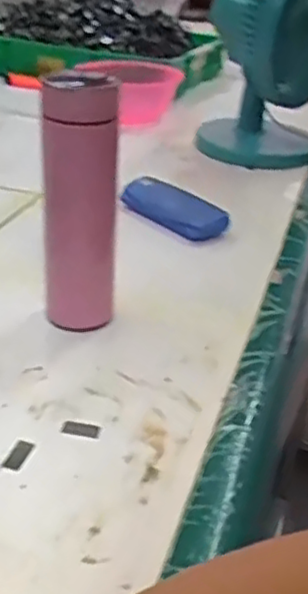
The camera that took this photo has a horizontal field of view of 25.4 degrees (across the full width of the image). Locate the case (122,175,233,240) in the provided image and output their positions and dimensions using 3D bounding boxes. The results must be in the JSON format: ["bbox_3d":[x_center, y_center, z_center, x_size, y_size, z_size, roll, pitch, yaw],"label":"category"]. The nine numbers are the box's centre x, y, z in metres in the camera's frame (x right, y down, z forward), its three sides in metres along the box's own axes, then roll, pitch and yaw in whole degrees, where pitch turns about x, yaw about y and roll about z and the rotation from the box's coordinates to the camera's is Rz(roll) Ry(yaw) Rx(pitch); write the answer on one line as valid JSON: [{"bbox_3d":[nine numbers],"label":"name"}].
[{"bbox_3d":[0.021,-0.109,0.824,0.048,0.031,0.148,-23,42,-38],"label":"case"}]

